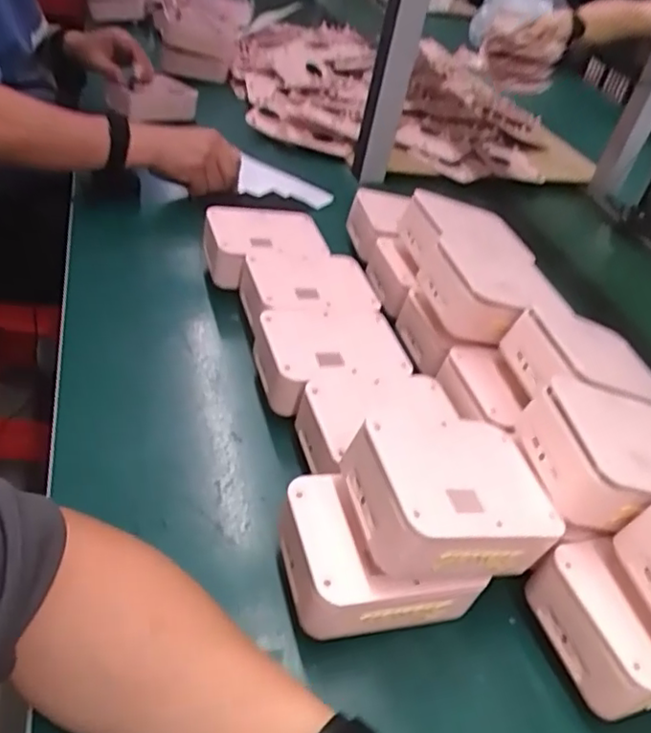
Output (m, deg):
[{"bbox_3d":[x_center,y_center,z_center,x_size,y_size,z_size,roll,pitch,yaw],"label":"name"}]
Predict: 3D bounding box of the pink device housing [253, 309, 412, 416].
[{"bbox_3d":[0.005,-0.002,0.588,0.133,0.059,0.104,-5,42,-20],"label":"pink device housing"}]

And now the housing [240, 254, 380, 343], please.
[{"bbox_3d":[-0.019,-0.076,0.646,0.133,0.041,0.121,-3,42,-18],"label":"housing"}]

